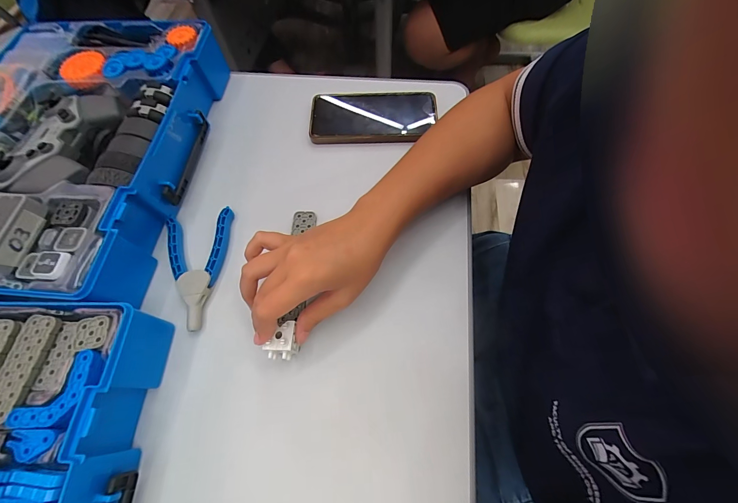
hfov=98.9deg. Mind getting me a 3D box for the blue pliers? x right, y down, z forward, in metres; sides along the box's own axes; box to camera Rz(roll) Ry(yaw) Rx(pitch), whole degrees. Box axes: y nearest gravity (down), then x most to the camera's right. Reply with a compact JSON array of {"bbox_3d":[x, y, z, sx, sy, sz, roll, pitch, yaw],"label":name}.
[{"bbox_3d":[-0.183,0.015,0.325,0.065,0.011,0.127,-2,64,3],"label":"blue pliers"}]

